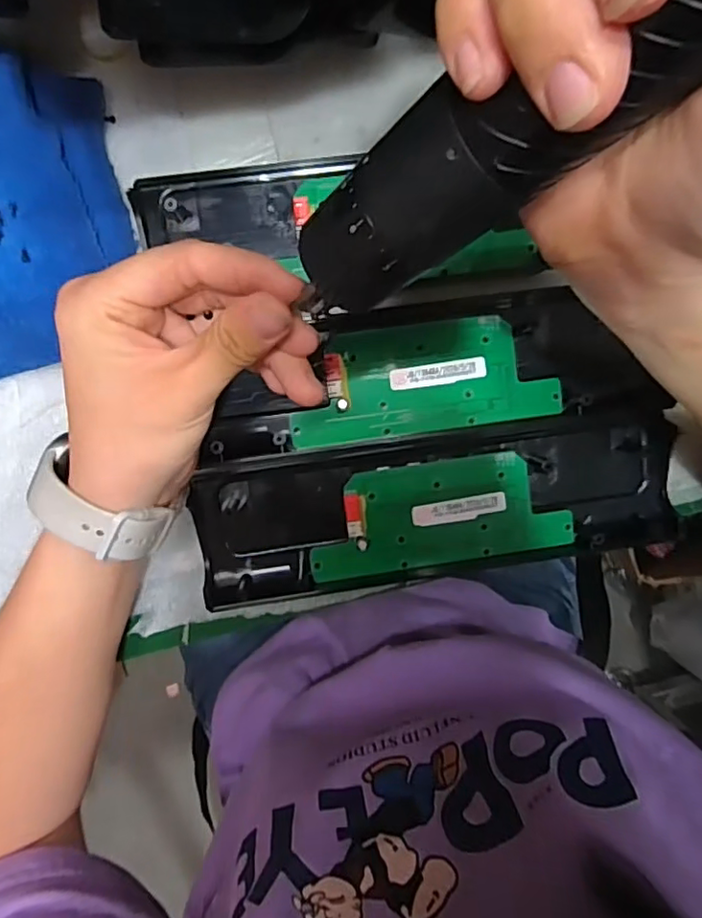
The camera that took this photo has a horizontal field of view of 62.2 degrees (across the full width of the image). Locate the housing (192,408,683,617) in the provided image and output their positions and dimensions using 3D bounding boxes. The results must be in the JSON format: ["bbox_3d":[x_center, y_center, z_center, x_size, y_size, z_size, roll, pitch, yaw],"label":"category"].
[{"bbox_3d":[0.045,0.025,0.305,0.243,0.018,0.074,-10,96,-3],"label":"housing"}]

